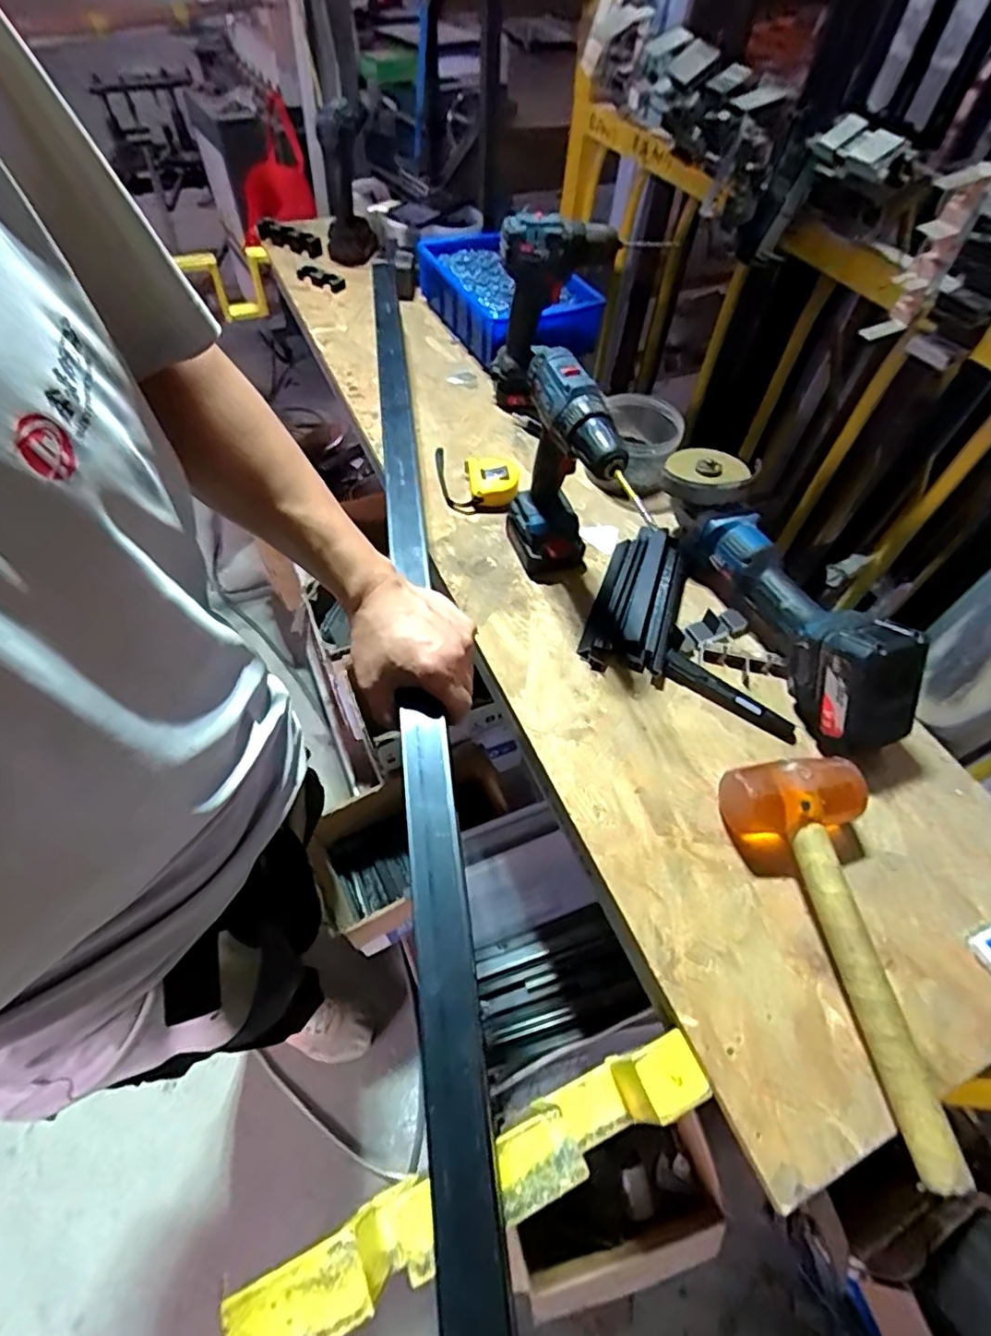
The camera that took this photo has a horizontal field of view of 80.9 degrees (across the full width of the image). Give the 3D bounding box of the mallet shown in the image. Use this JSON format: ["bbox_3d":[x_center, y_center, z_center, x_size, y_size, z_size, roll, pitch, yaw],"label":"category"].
[{"bbox_3d":[0.272,0.205,0.436,0.111,0.063,0.274,-7,57,-8],"label":"mallet"}]

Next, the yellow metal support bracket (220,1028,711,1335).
[{"bbox_3d":[-0.005,0.368,0.419,0.324,0.105,0.047,-20,60,-16],"label":"yellow metal support bracket"}]

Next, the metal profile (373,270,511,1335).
[{"bbox_3d":[-0.084,-0.105,0.568,0.034,0.023,1.086,-5,57,-7],"label":"metal profile"}]

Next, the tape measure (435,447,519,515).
[{"bbox_3d":[-0.025,-0.247,0.750,0.108,0.035,0.145,0,56,-4],"label":"tape measure"}]

